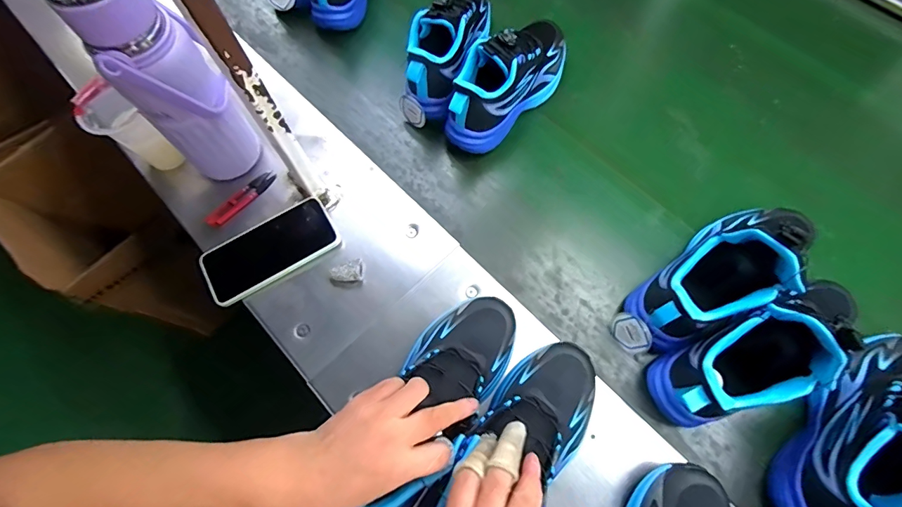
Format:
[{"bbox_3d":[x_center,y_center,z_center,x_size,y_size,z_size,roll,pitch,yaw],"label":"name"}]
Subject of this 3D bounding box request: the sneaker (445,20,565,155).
[{"bbox_3d":[0.082,-0.240,0.571,0.081,0.123,0.238,36,70,15],"label":"sneaker"}]

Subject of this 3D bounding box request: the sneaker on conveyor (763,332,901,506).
[{"bbox_3d":[0.411,0.168,0.384,0.101,0.138,0.235,39,73,15],"label":"sneaker on conveyor"}]

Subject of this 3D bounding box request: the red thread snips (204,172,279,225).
[{"bbox_3d":[-0.273,-0.073,0.545,0.020,0.011,0.101,41,71,17],"label":"red thread snips"}]

